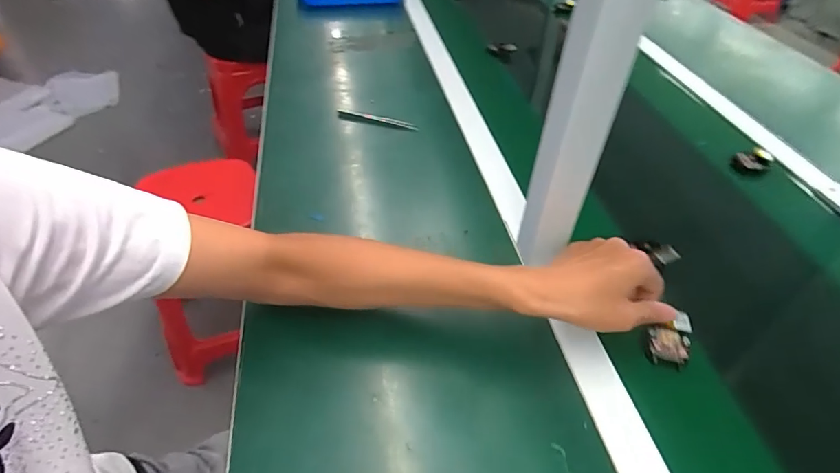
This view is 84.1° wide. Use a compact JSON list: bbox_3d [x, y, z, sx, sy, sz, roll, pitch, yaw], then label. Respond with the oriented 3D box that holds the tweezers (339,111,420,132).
[{"bbox_3d":[-0.067,-0.177,0.710,0.129,0.012,0.017,12,44,13],"label":"tweezers"}]

